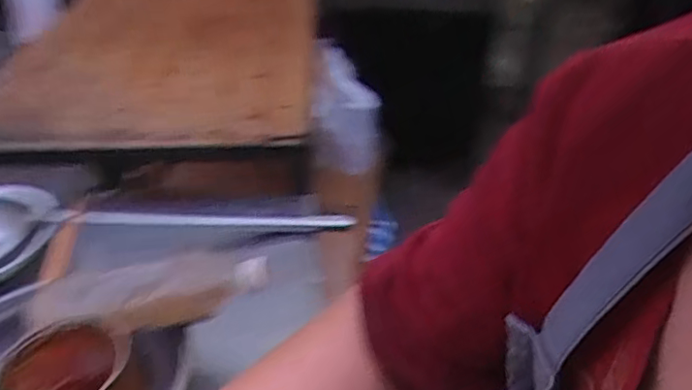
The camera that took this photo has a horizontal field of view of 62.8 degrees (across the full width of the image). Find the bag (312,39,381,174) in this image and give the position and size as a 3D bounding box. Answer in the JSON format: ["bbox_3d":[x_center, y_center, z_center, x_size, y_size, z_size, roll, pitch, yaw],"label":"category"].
[{"bbox_3d":[0.001,-0.205,1.344,0.156,0.272,0.315,5,34,3],"label":"bag"}]

